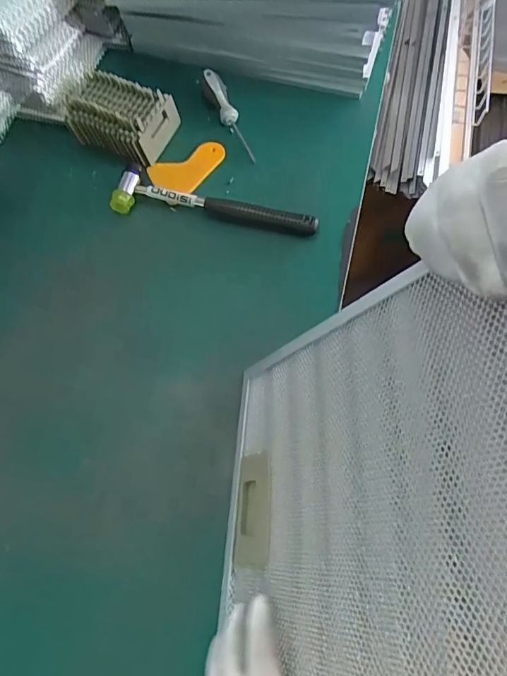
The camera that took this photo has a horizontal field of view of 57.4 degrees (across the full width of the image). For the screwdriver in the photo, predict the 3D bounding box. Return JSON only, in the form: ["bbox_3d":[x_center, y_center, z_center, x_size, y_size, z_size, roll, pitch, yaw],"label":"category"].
[{"bbox_3d":[-0.031,-0.298,0.613,0.025,0.020,0.142,-23,83,-8],"label":"screwdriver"}]

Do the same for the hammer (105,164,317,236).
[{"bbox_3d":[-0.046,-0.162,0.554,0.243,0.031,0.058,8,66,6],"label":"hammer"}]

